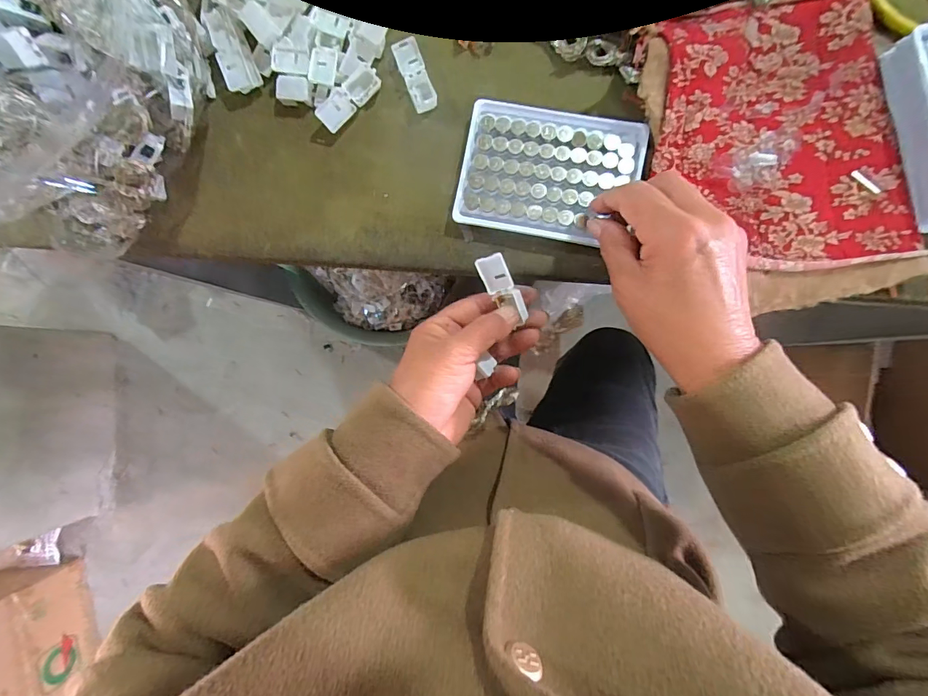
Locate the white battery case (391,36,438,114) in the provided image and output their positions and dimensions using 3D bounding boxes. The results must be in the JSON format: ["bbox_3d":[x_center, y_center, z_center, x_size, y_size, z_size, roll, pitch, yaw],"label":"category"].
[{"bbox_3d":[-0.037,-0.209,0.322,0.019,0.007,0.054,-21,87,3],"label":"white battery case"}]

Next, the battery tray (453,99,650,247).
[{"bbox_3d":[0.063,-0.130,0.310,0.126,0.009,0.095,11,89,4],"label":"battery tray"}]

